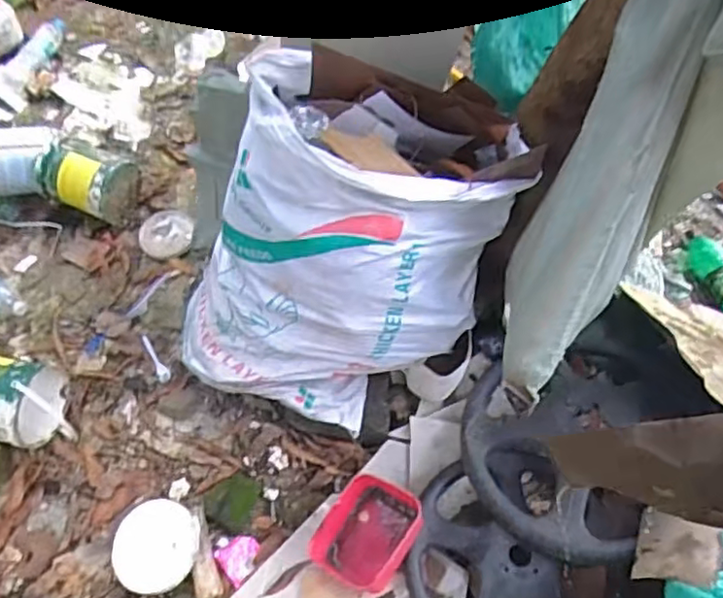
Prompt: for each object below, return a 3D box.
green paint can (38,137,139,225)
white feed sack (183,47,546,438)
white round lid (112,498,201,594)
[{"bbox_3d":[-0.703,-0.312,1.655,0.180,0.168,0.153,23,53,13],"label":"green paint can"},{"bbox_3d":[-0.060,-0.078,1.172,0.589,0.666,0.276,5,51,-1],"label":"white feed sack"},{"bbox_3d":[-0.410,0.493,1.289,0.176,0.020,0.173,-3,63,6],"label":"white round lid"}]

